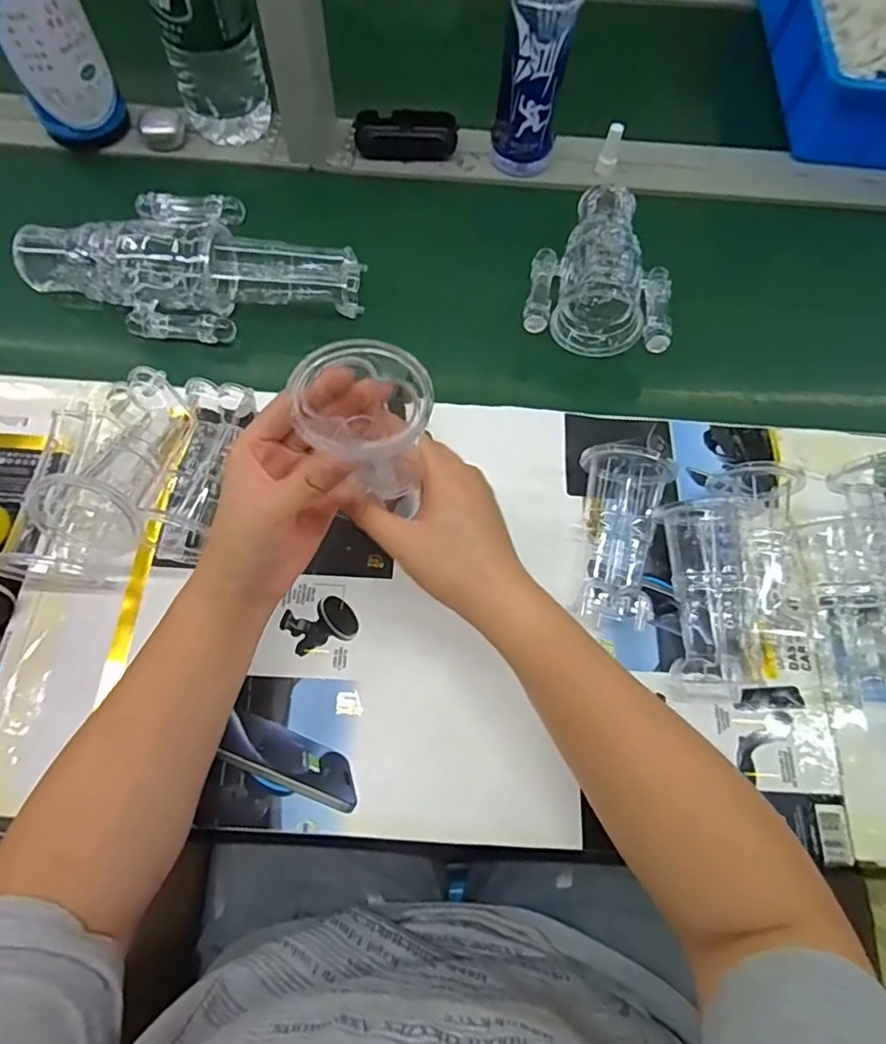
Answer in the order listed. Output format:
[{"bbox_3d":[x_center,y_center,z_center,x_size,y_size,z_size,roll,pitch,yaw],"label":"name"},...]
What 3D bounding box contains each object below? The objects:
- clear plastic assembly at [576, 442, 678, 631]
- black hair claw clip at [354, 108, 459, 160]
[{"bbox_3d":[0.131,0.008,0.444,0.066,0.049,0.137,16,67,4],"label":"clear plastic assembly"},{"bbox_3d":[-0.040,-0.431,0.646,0.110,0.031,0.044,2,67,-2],"label":"black hair claw clip"}]

